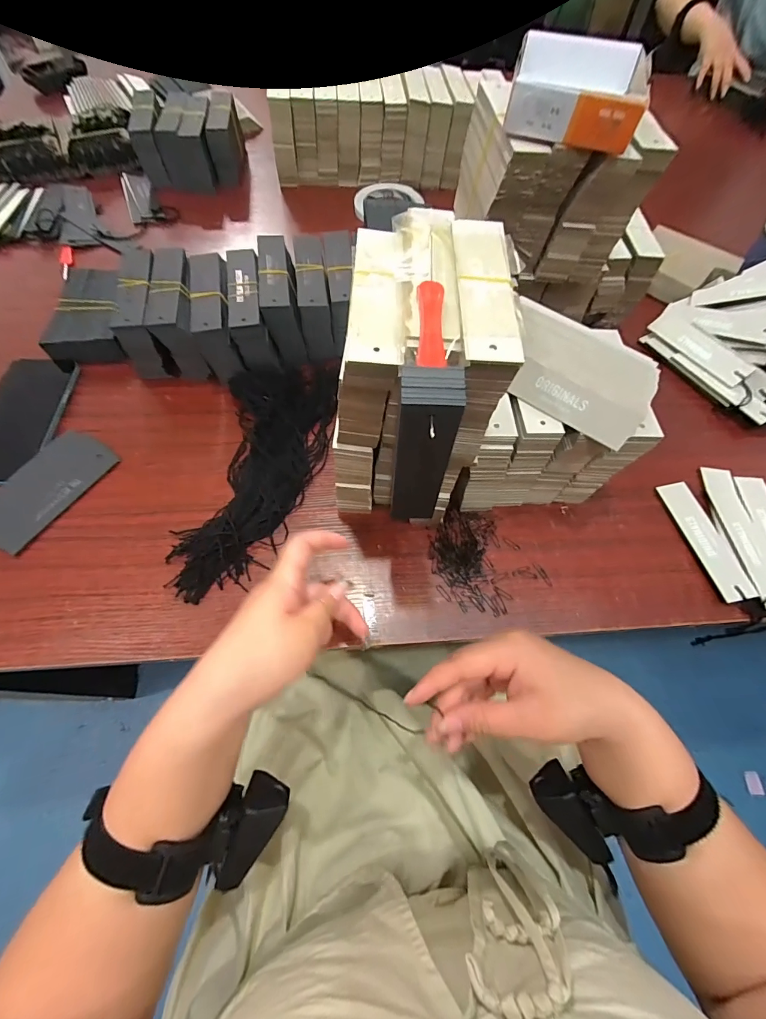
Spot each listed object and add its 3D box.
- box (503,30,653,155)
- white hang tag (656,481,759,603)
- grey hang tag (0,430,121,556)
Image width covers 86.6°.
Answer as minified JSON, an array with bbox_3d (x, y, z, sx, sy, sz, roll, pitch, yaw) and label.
[{"bbox_3d":[0.159,-0.343,0.329,0.104,0.031,0.116,13,63,4],"label":"box"},{"bbox_3d":[0.322,0.028,0.405,0.033,0.005,0.126,-13,62,-2],"label":"white hang tag"},{"bbox_3d":[-0.329,-0.023,0.395,0.064,0.009,0.126,33,64,2],"label":"grey hang tag"}]

